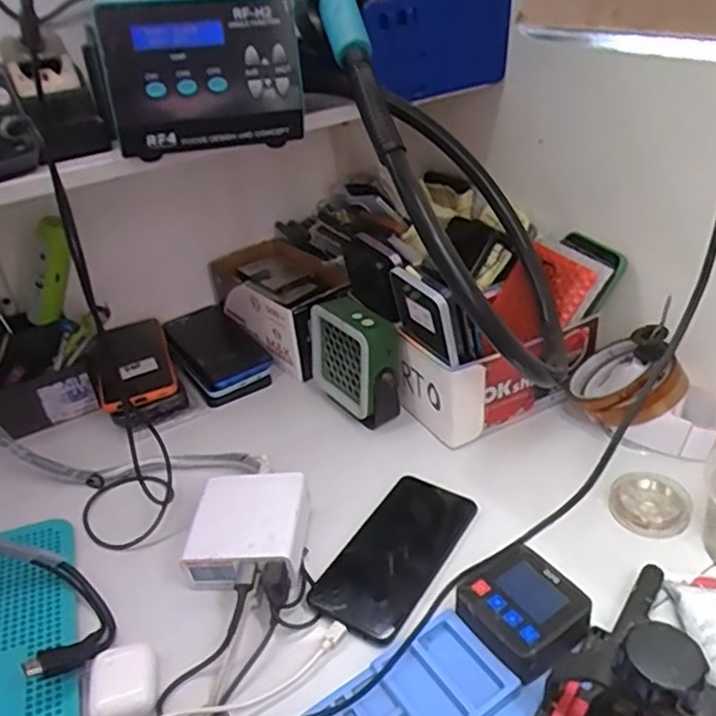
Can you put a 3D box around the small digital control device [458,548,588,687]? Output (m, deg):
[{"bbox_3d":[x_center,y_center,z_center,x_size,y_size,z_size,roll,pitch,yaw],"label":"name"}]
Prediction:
[{"bbox_3d":[0.112,0.172,0.449,0.070,0.028,0.075,-26,38,-27],"label":"small digital control device"}]

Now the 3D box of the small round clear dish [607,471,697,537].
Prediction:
[{"bbox_3d":[0.239,0.120,0.543,0.060,0.023,0.051,-1,34,9],"label":"small round clear dish"}]

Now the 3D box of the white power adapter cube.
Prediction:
[{"bbox_3d":[-0.086,0.141,0.538,0.090,0.049,0.091,-3,33,5],"label":"white power adapter cube"}]

